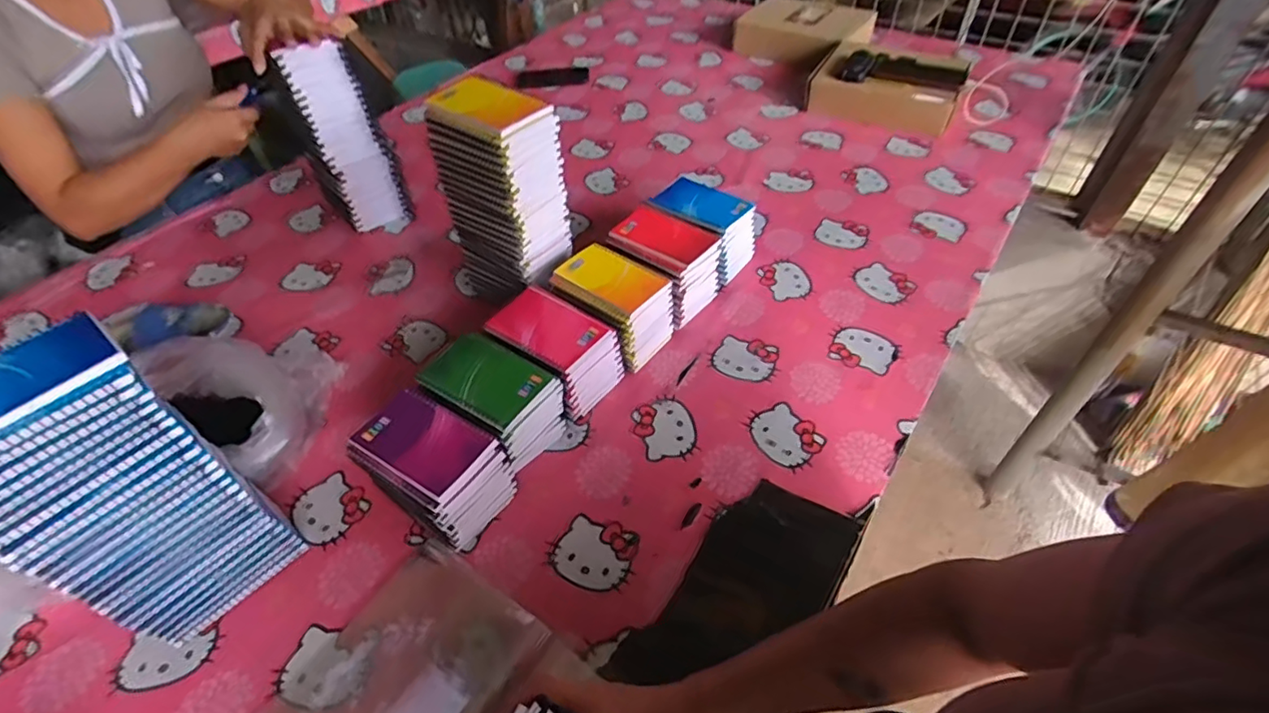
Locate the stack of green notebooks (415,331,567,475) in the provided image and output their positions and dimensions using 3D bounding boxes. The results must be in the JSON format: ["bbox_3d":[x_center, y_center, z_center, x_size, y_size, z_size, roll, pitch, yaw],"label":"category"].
[{"bbox_3d":[-0.155,0.053,0.664,0.137,0.103,0.093,25,54,23],"label":"stack of green notebooks"}]

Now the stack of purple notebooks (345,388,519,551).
[{"bbox_3d":[-0.207,0.117,0.612,0.140,0.098,0.101,27,55,24],"label":"stack of purple notebooks"}]

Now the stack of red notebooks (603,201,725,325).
[{"bbox_3d":[0.042,-0.128,0.816,0.138,0.104,0.108,33,57,28],"label":"stack of red notebooks"}]

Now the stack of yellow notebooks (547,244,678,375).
[{"bbox_3d":[-0.025,-0.067,0.766,0.136,0.104,0.104,30,56,27],"label":"stack of yellow notebooks"}]

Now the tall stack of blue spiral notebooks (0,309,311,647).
[{"bbox_3d":[-0.426,0.121,0.503,0.098,0.290,0.138,34,58,29],"label":"tall stack of blue spiral notebooks"}]

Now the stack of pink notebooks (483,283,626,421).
[{"bbox_3d":[-0.096,-0.007,0.723,0.139,0.094,0.095,28,55,25],"label":"stack of pink notebooks"}]

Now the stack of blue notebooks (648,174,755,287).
[{"bbox_3d":[0.104,-0.191,0.877,0.137,0.107,0.104,25,54,23],"label":"stack of blue notebooks"}]

